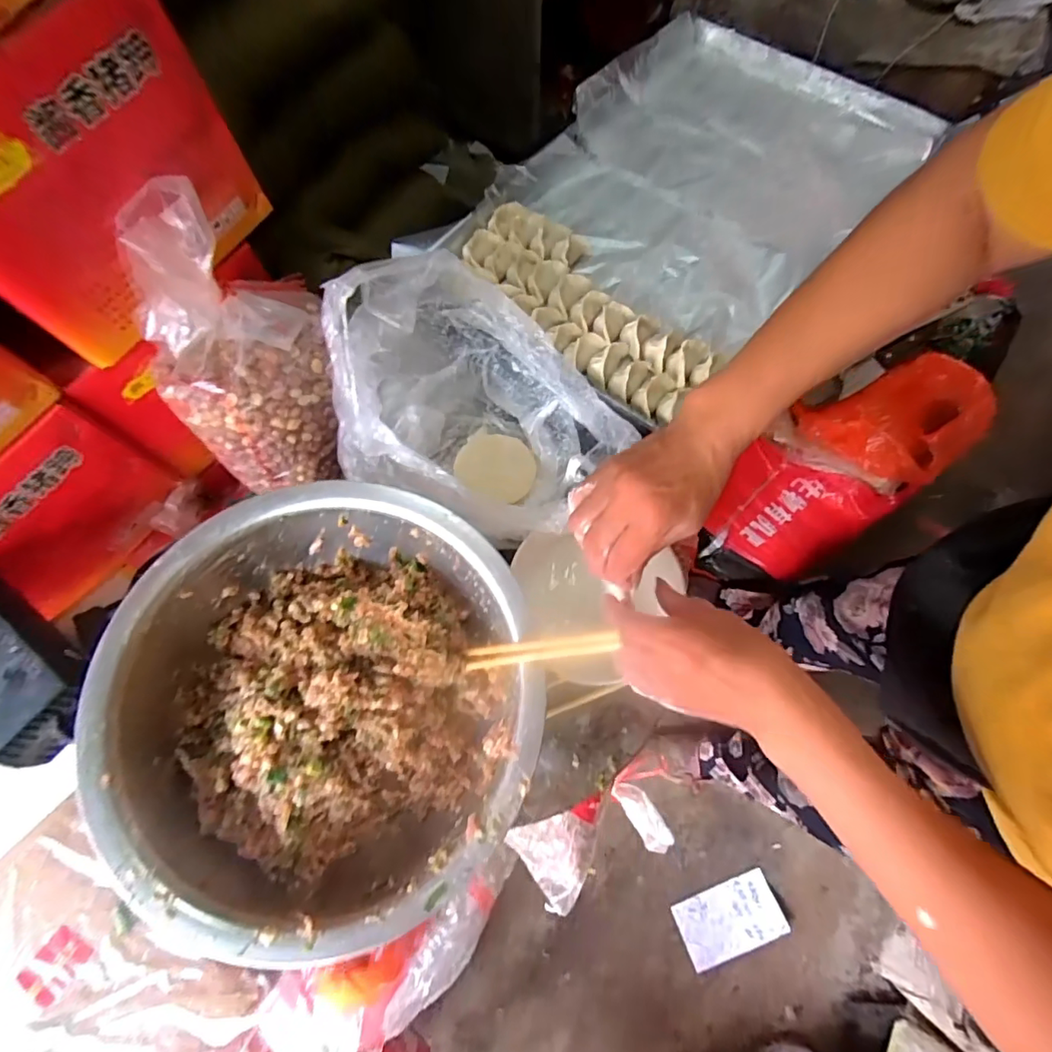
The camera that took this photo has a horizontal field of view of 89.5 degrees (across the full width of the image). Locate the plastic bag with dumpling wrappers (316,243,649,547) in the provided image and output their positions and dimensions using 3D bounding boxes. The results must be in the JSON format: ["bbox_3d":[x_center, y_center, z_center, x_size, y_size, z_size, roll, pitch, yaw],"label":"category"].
[{"bbox_3d":[-0.025,-0.110,0.482,0.281,0.173,0.201,25,72,9],"label":"plastic bag with dumpling wrappers"}]

